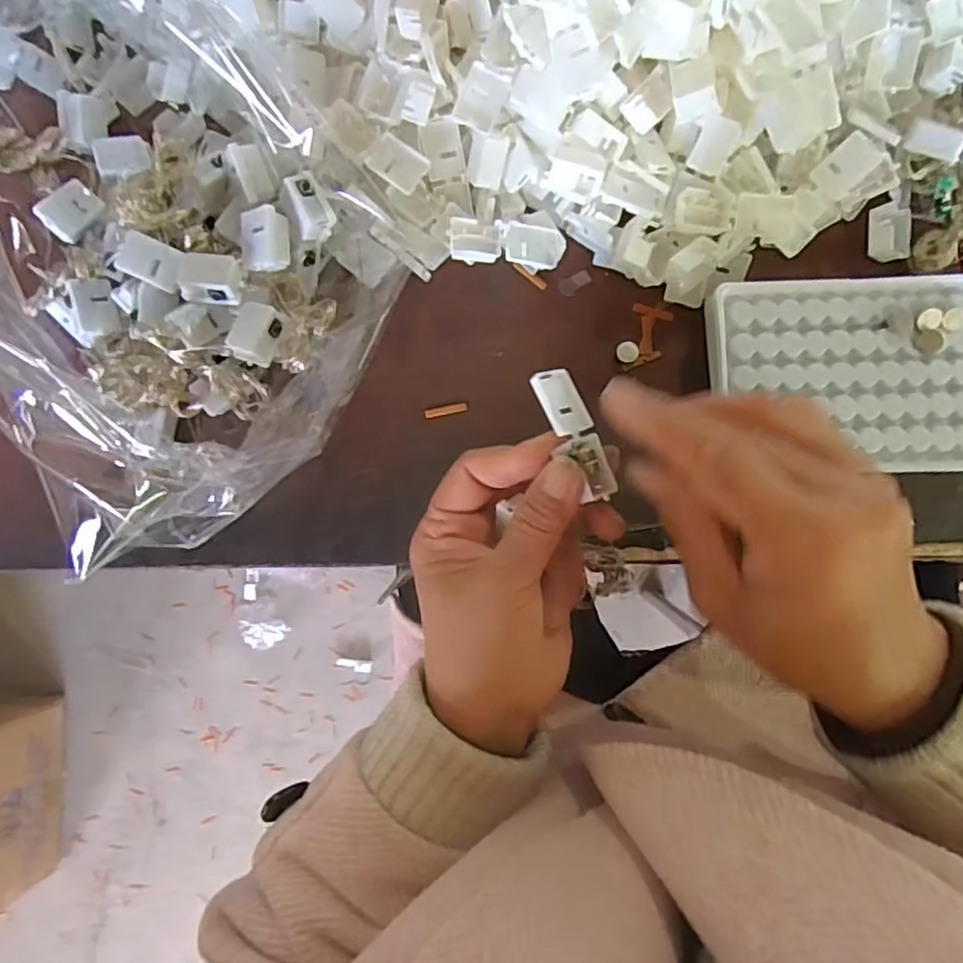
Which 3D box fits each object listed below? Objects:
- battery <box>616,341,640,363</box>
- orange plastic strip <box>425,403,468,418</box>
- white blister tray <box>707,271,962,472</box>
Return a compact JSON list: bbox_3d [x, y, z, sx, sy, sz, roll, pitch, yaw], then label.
[{"bbox_3d":[0.077,-0.068,0.334,0.011,0.004,0.011,0,86,2],"label":"battery"},{"bbox_3d":[-0.018,-0.037,0.337,0.022,0.004,0.005,-13,86,1],"label":"orange plastic strip"},{"bbox_3d":[0.179,-0.053,0.317,0.132,0.024,0.094,-1,86,2],"label":"white blister tray"}]

